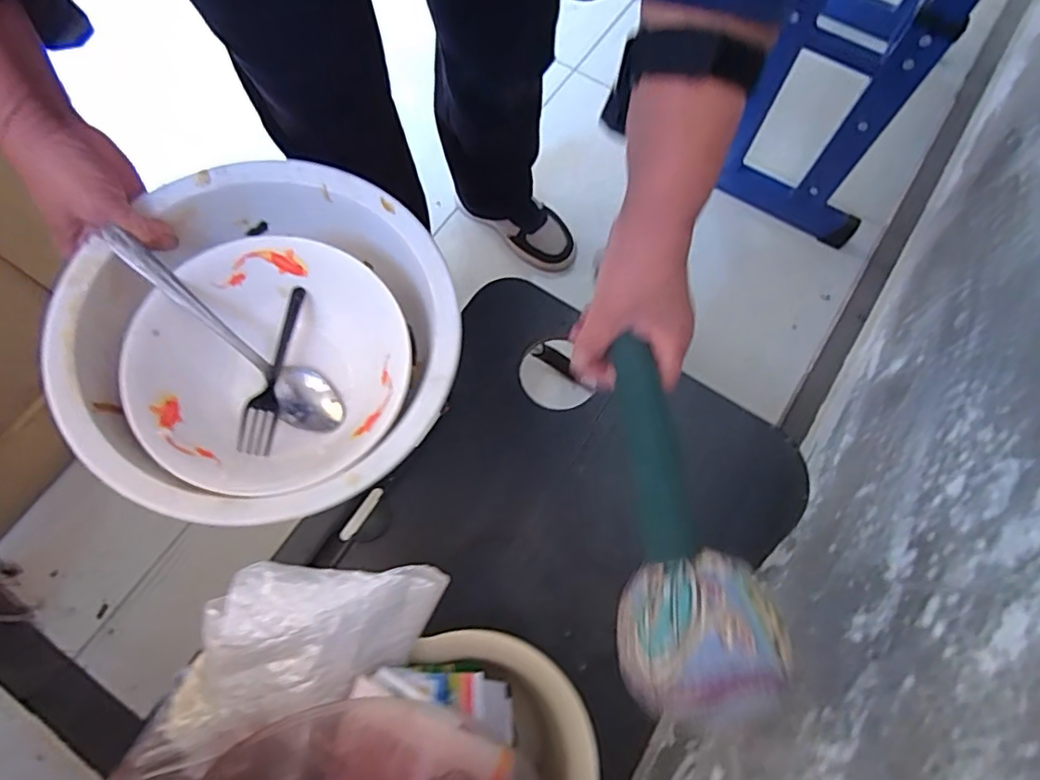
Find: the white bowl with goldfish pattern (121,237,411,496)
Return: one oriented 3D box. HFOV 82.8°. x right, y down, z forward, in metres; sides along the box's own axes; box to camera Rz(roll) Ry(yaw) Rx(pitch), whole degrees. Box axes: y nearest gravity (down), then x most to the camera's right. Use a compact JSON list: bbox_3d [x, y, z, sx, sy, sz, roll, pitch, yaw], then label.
[{"bbox_3d":[-0.148,-0.010,0.365,0.154,0.056,0.147,0,70,0],"label":"white bowl with goldfish pattern"}]

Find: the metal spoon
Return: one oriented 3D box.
[{"bbox_3d":[-0.178,-0.032,0.364,0.166,0.015,0.034,44,74,-16],"label":"metal spoon"}]

